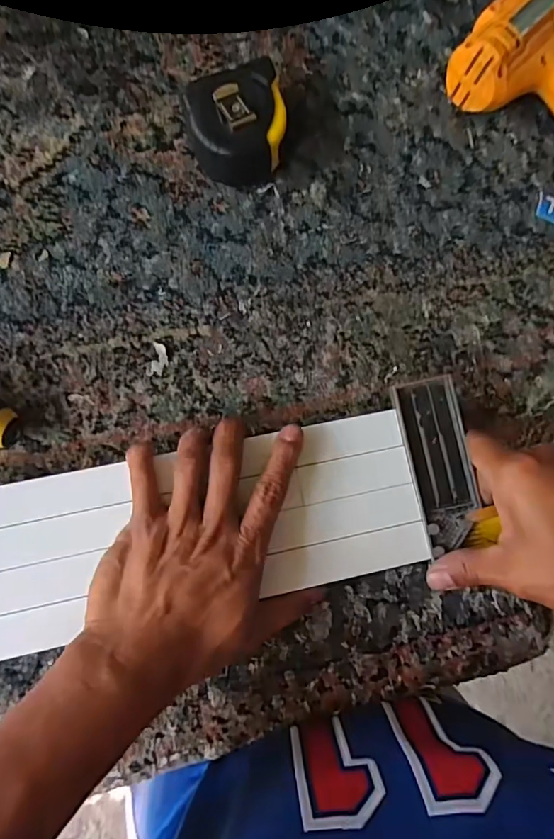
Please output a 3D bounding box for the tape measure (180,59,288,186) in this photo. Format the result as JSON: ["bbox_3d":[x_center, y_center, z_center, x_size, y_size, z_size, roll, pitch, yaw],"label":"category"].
[{"bbox_3d":[-0.027,-0.202,0.347,0.069,0.046,0.068,-18,85,-11],"label":"tape measure"}]

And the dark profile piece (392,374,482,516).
[{"bbox_3d":[0.106,0.018,0.325,0.040,0.005,0.089,-14,87,-7],"label":"dark profile piece"}]

